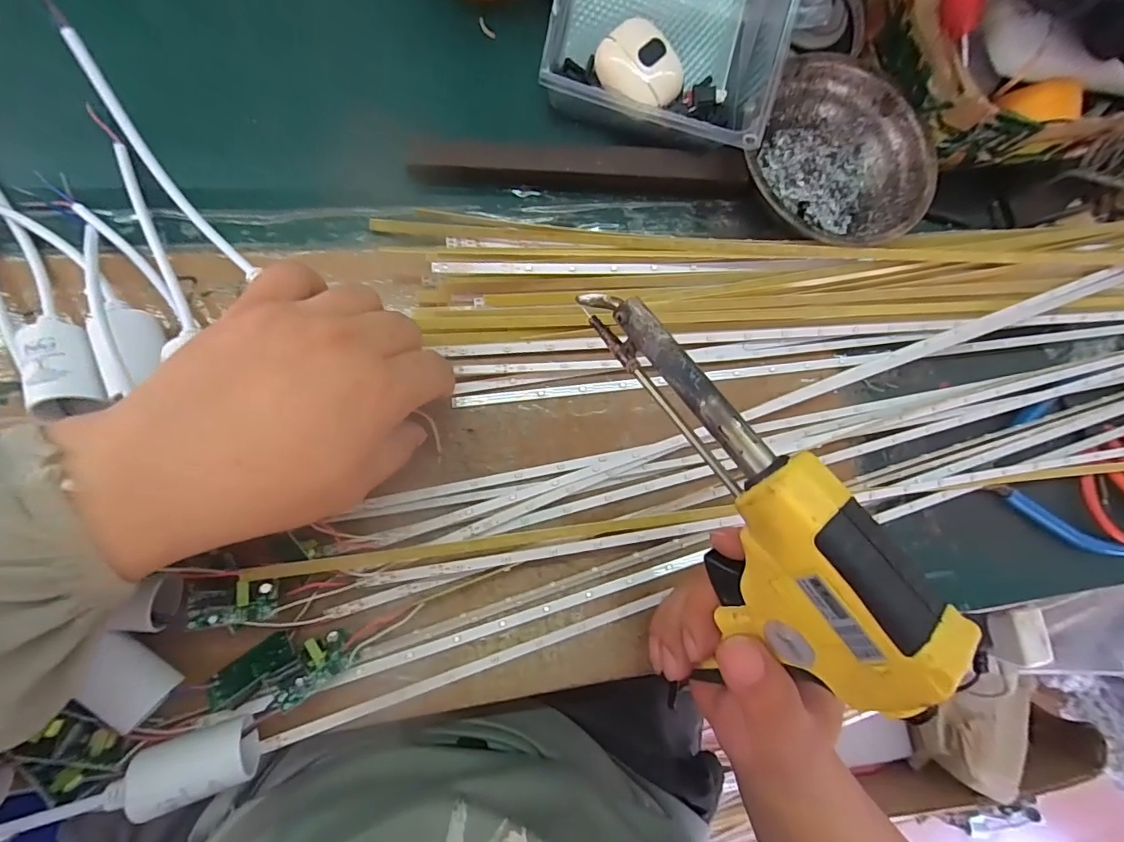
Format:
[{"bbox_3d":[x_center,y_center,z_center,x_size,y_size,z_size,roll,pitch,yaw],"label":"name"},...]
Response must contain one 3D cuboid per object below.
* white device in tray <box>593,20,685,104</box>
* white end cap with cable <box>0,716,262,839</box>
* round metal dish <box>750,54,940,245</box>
[{"bbox_3d":[0.048,-0.217,0.302,0.052,0.021,0.038,37,82,-3],"label":"white device in tray"},{"bbox_3d":[-0.212,0.162,0.211,0.143,0.028,0.025,-10,87,-9],"label":"white end cap with cable"},{"bbox_3d":[0.179,-0.167,0.320,0.109,0.039,0.118,1,85,-8],"label":"round metal dish"}]

